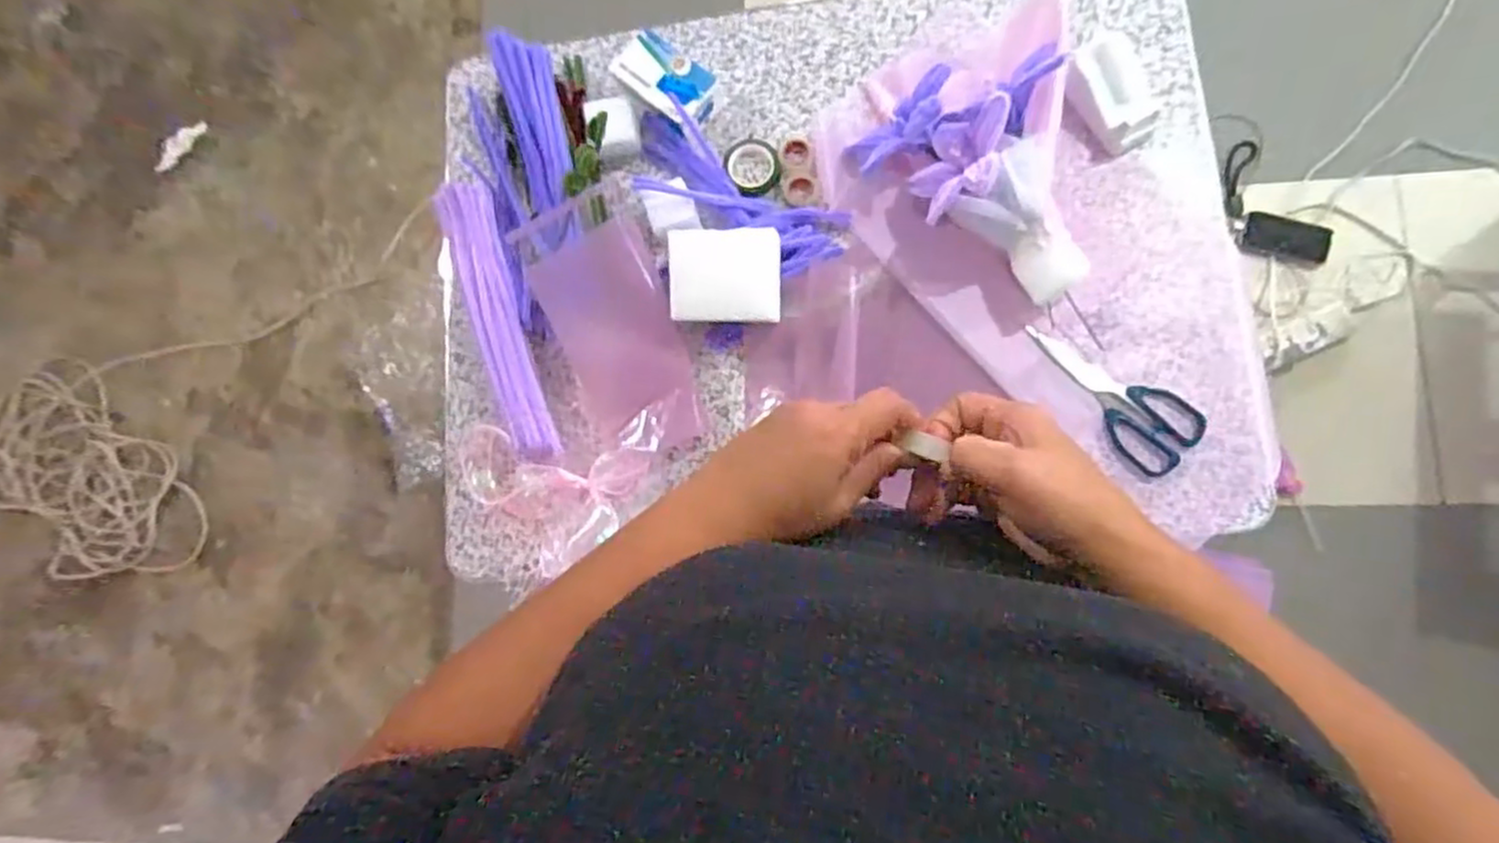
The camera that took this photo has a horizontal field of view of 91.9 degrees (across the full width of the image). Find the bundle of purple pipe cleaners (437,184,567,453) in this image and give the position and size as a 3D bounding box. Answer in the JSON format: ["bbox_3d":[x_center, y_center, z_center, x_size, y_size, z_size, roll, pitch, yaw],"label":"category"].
[{"bbox_3d":[-0.265,-0.108,0.750,0.065,0.029,0.305,-19,79,4],"label":"bundle of purple pipe cleaners"}]

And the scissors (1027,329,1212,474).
[{"bbox_3d":[0.339,-0.026,0.691,0.175,0.020,0.078,41,92,10],"label":"scissors"}]

